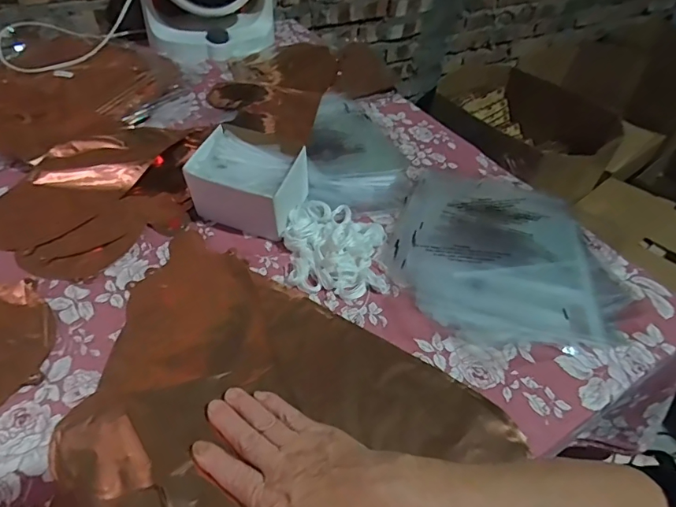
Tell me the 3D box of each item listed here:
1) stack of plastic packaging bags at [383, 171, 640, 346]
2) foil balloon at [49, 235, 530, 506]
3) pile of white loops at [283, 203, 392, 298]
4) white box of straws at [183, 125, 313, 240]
[{"bbox_3d":[0.195,-0.013,0.557,0.261,0.016,0.270,5,46,-1],"label":"stack of plastic packaging bags"},{"bbox_3d":[-0.069,0.132,0.396,0.356,0.015,0.400,-19,51,-22],"label":"foil balloon"},{"bbox_3d":[-0.002,-0.014,0.523,0.115,0.024,0.135,2,46,-3],"label":"pile of white loops"},{"bbox_3d":[-0.109,-0.084,0.548,0.125,0.083,0.103,17,47,10],"label":"white box of straws"}]

